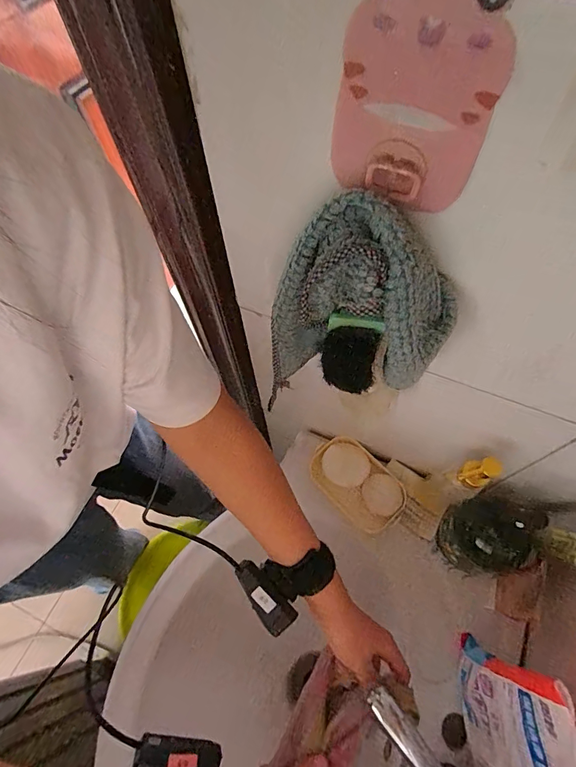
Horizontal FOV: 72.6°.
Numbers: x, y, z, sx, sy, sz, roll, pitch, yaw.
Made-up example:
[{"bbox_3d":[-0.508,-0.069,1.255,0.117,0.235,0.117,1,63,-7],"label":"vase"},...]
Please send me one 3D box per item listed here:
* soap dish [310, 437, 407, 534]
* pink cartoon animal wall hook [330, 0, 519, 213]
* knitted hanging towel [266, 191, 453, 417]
[{"bbox_3d":[0.096,0.138,0.550,0.081,0.030,0.134,-42,68,-16],"label":"soap dish"},{"bbox_3d":[0.058,-0.130,0.186,0.073,0.094,0.009,18,66,12],"label":"pink cartoon animal wall hook"},{"bbox_3d":[0.046,-0.045,0.272,0.120,0.148,0.057,14,65,10],"label":"knitted hanging towel"}]

